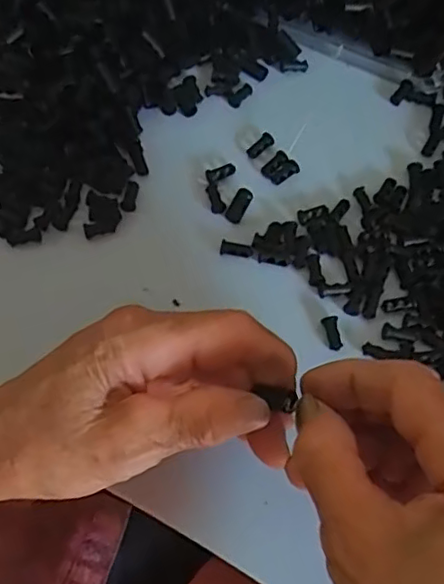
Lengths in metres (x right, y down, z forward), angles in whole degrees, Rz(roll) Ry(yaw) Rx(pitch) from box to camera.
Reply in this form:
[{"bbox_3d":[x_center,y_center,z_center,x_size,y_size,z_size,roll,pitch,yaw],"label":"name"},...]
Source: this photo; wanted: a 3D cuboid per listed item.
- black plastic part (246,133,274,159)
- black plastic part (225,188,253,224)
[{"bbox_3d":[0.021,-0.082,0.340,0.018,0.005,0.007,-36,71,-16],"label":"black plastic part"},{"bbox_3d":[0.009,-0.046,0.324,0.009,0.004,0.021,24,67,10],"label":"black plastic part"}]

